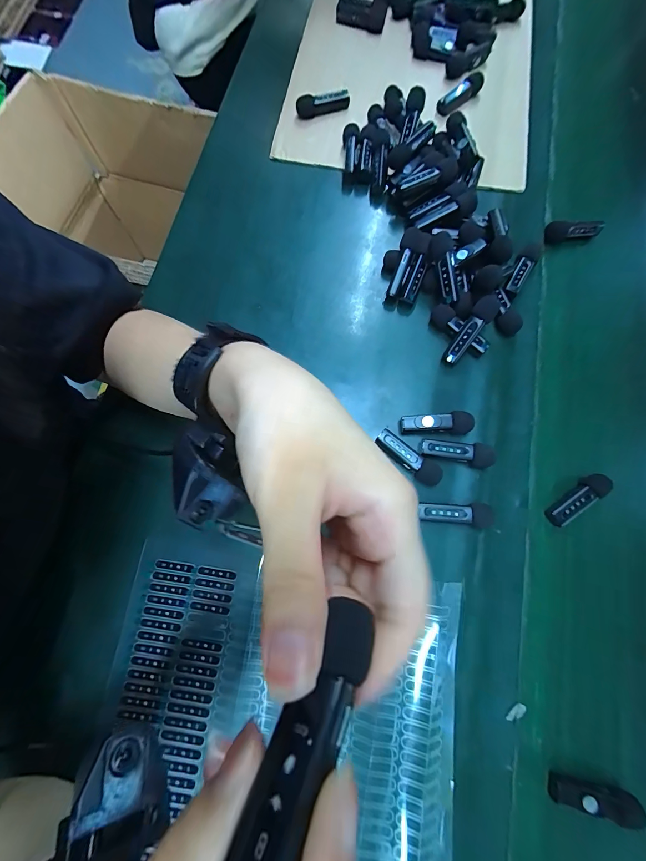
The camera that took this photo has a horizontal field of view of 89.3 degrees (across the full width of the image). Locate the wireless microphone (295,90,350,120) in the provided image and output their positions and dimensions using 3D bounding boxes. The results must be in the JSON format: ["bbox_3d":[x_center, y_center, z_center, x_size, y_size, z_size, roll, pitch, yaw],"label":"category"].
[{"bbox_3d":[-0.001,-0.389,0.388,0.062,0.021,0.020,-14,76,-4],"label":"wireless microphone"}]

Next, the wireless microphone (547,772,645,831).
[{"bbox_3d":[0.201,0.271,0.239,0.064,0.010,0.018,14,76,3],"label":"wireless microphone"}]

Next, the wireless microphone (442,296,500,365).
[{"bbox_3d":[0.137,-0.092,0.306,0.020,0.014,0.067,36,109,8],"label":"wireless microphone"}]

